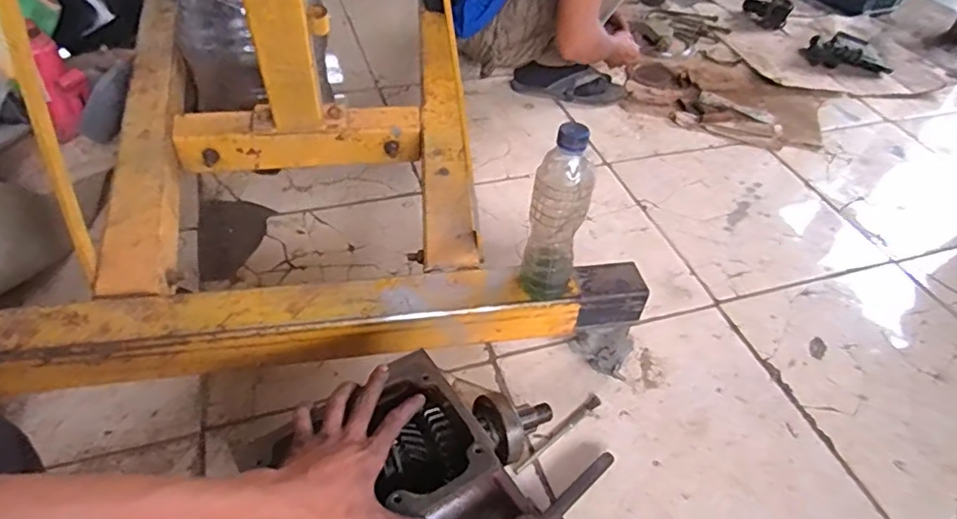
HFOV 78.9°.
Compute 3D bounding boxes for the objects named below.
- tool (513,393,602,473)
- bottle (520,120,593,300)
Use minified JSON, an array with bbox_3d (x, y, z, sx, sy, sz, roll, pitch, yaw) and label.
[{"bbox_3d":[0.109,0.235,0.789,0.166,0.010,0.017,-32,57,-31],"label":"tool"},{"bbox_3d":[0.090,-0.046,0.668,0.064,0.220,0.058,15,47,8],"label":"bottle"}]

